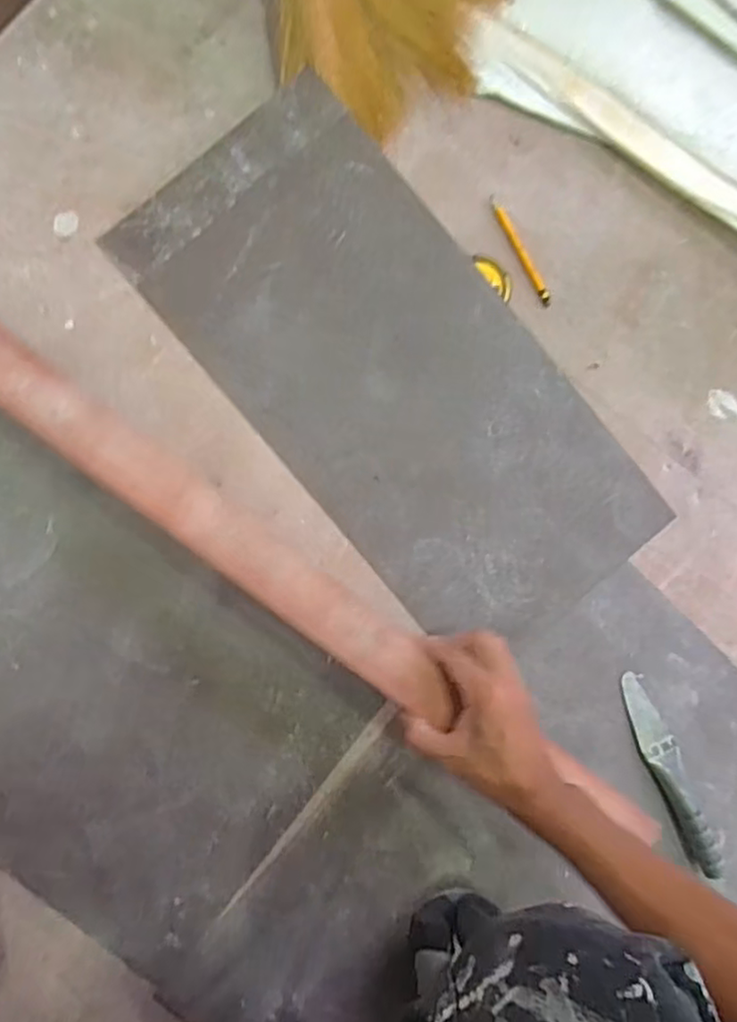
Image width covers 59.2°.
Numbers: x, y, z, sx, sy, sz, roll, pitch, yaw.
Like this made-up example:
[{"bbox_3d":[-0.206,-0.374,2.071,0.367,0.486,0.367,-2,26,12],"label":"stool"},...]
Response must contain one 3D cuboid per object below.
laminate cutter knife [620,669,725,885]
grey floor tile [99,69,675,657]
[{"bbox_3d":[0.300,0.262,0.641,0.032,0.027,0.205,-18,89,-10],"label":"laminate cutter knife"},{"bbox_3d":[0.028,-0.120,0.619,0.252,0.010,0.545,-40,94,1],"label":"grey floor tile"}]

